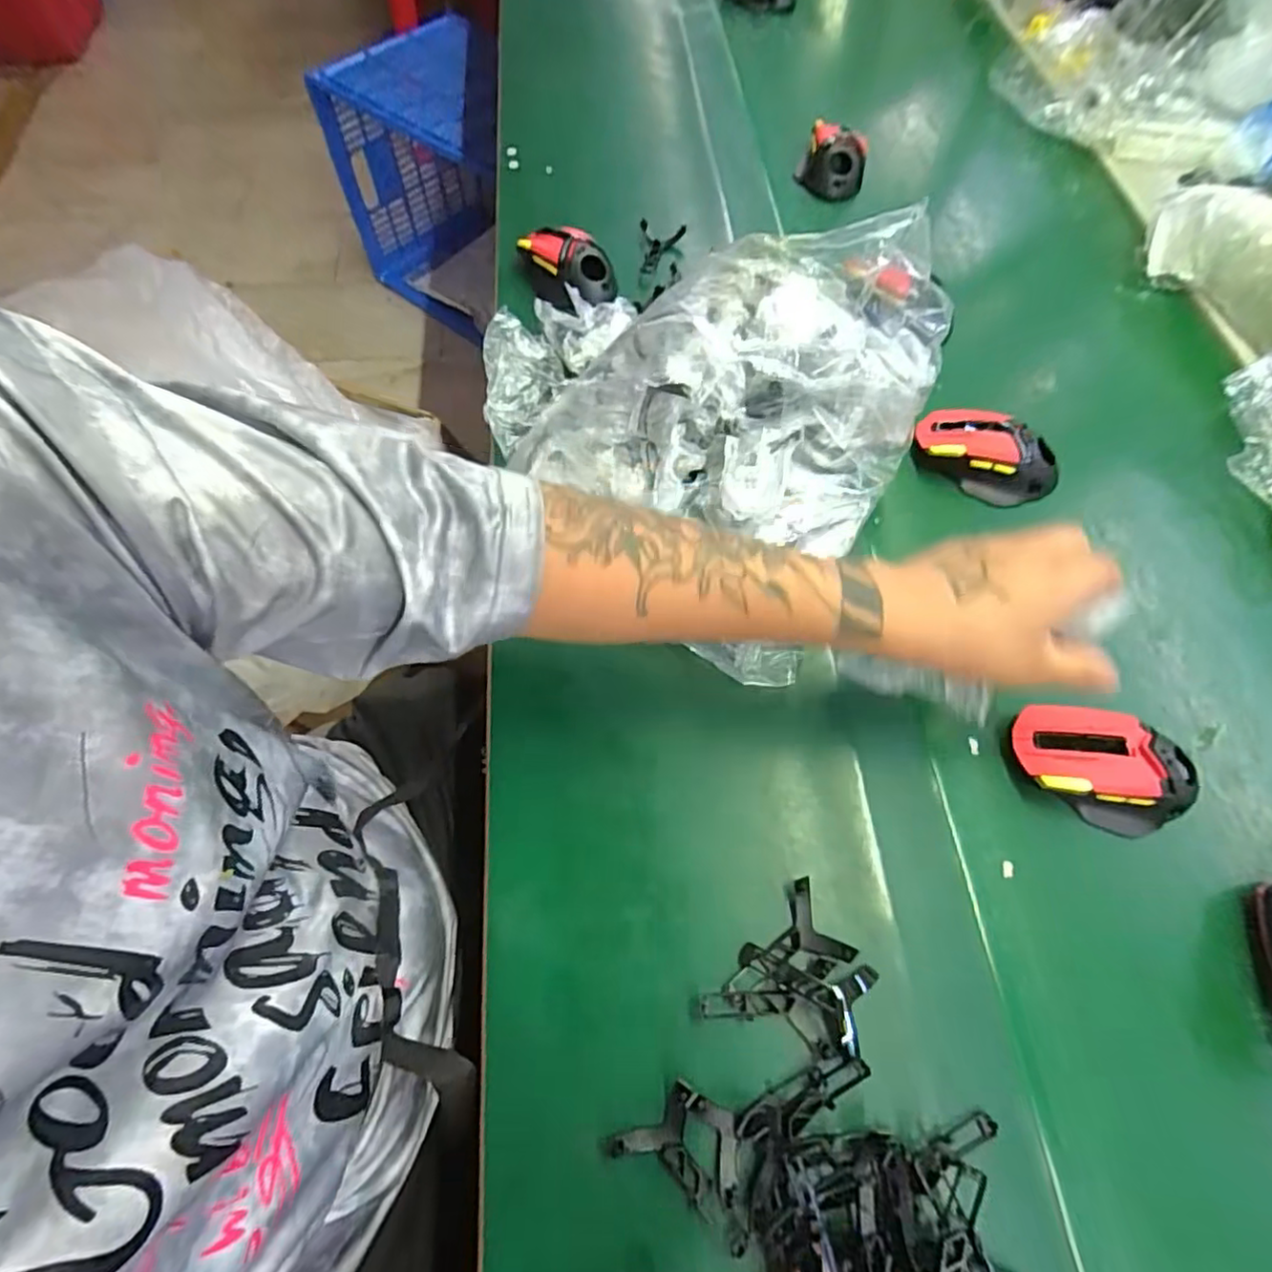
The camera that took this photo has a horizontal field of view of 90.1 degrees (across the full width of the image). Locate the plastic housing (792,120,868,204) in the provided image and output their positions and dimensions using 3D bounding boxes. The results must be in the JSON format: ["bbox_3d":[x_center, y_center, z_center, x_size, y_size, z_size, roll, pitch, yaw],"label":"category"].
[{"bbox_3d":[0.217,-0.517,0.694,0.070,0.053,0.051,27,68,11],"label":"plastic housing"}]

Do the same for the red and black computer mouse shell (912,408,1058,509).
[{"bbox_3d":[0.288,-0.150,0.521,0.112,0.033,0.060,33,69,14],"label":"red and black computer mouse shell"}]

